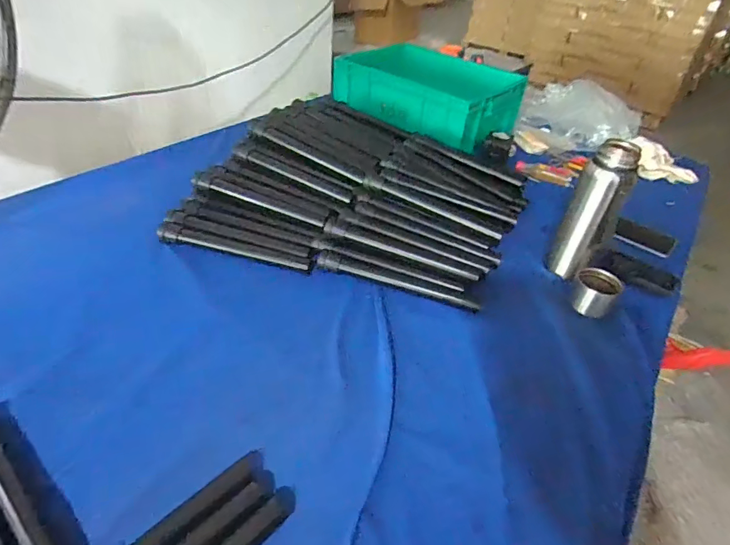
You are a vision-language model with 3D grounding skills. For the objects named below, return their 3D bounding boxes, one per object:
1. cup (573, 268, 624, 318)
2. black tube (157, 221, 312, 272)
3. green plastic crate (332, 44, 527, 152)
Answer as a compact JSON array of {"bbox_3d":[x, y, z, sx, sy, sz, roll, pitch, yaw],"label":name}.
[{"bbox_3d":[0.347,0.030,0.666,0.063,0.039,0.071,25,42,23],"label":"cup"},{"bbox_3d":[-0.200,-0.038,0.685,0.248,0.019,0.034,13,39,9],"label":"black tube"},{"bbox_3d":[0.143,-0.466,1.129,0.435,0.119,0.259,31,45,29],"label":"green plastic crate"}]

